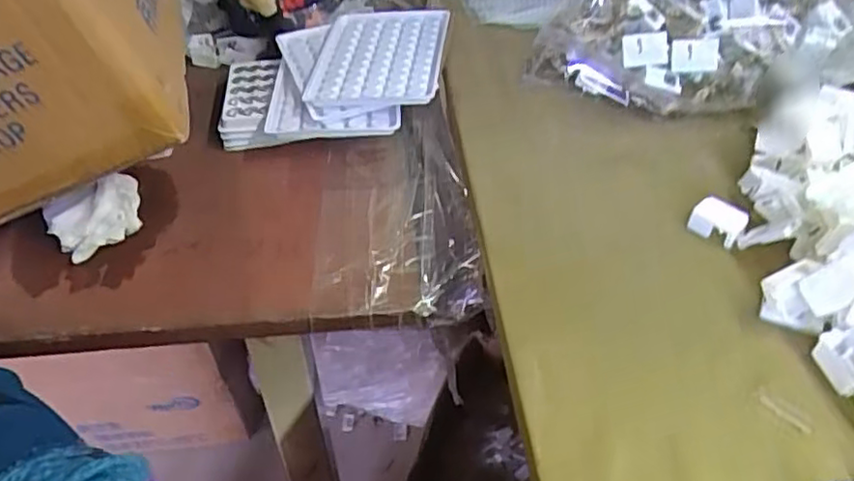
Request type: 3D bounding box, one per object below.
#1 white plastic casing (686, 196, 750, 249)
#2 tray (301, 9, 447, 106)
[{"bbox_3d":[0.154,-0.012,0.352,0.025,0.012,0.025,31,52,30],"label":"white plastic casing"},{"bbox_3d":[-0.036,-0.139,0.510,0.095,0.019,0.129,1,43,8],"label":"tray"}]

